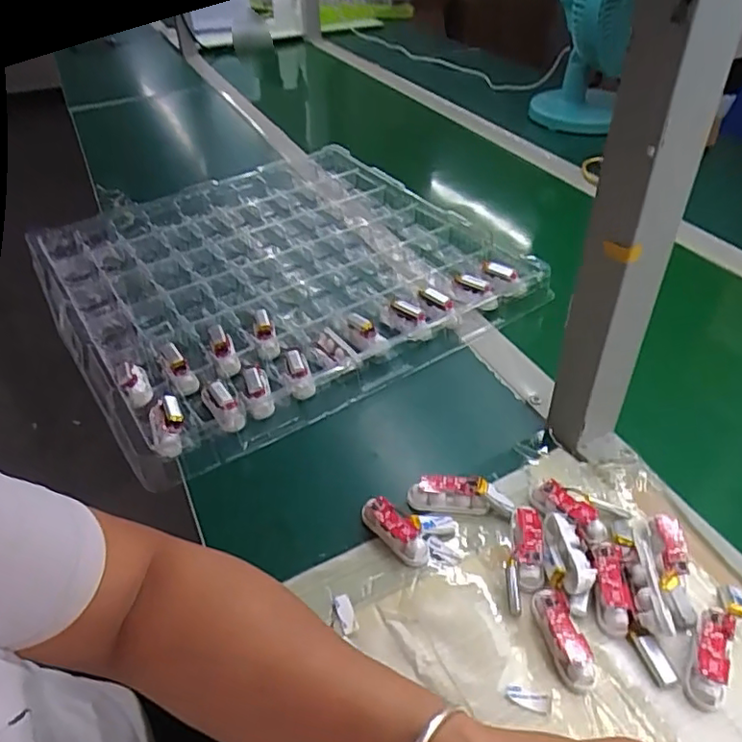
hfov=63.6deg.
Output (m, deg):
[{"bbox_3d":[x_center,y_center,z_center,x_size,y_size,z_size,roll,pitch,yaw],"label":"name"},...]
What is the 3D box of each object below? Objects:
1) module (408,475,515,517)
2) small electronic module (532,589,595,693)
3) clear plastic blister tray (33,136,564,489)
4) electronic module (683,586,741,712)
[{"bbox_3d":[0.067,0.095,0.453,0.076,0.024,0.019,5,41,10],"label":"module"},{"bbox_3d":[0.120,0.166,0.374,0.021,0.018,0.061,-11,41,-9],"label":"small electronic module"},{"bbox_3d":[-0.125,-0.131,0.723,0.474,0.039,0.491,-26,46,-24],"label":"clear plastic blister tray"},{"bbox_3d":[0.211,0.164,0.366,0.024,0.023,0.080,24,48,28],"label":"electronic module"}]

